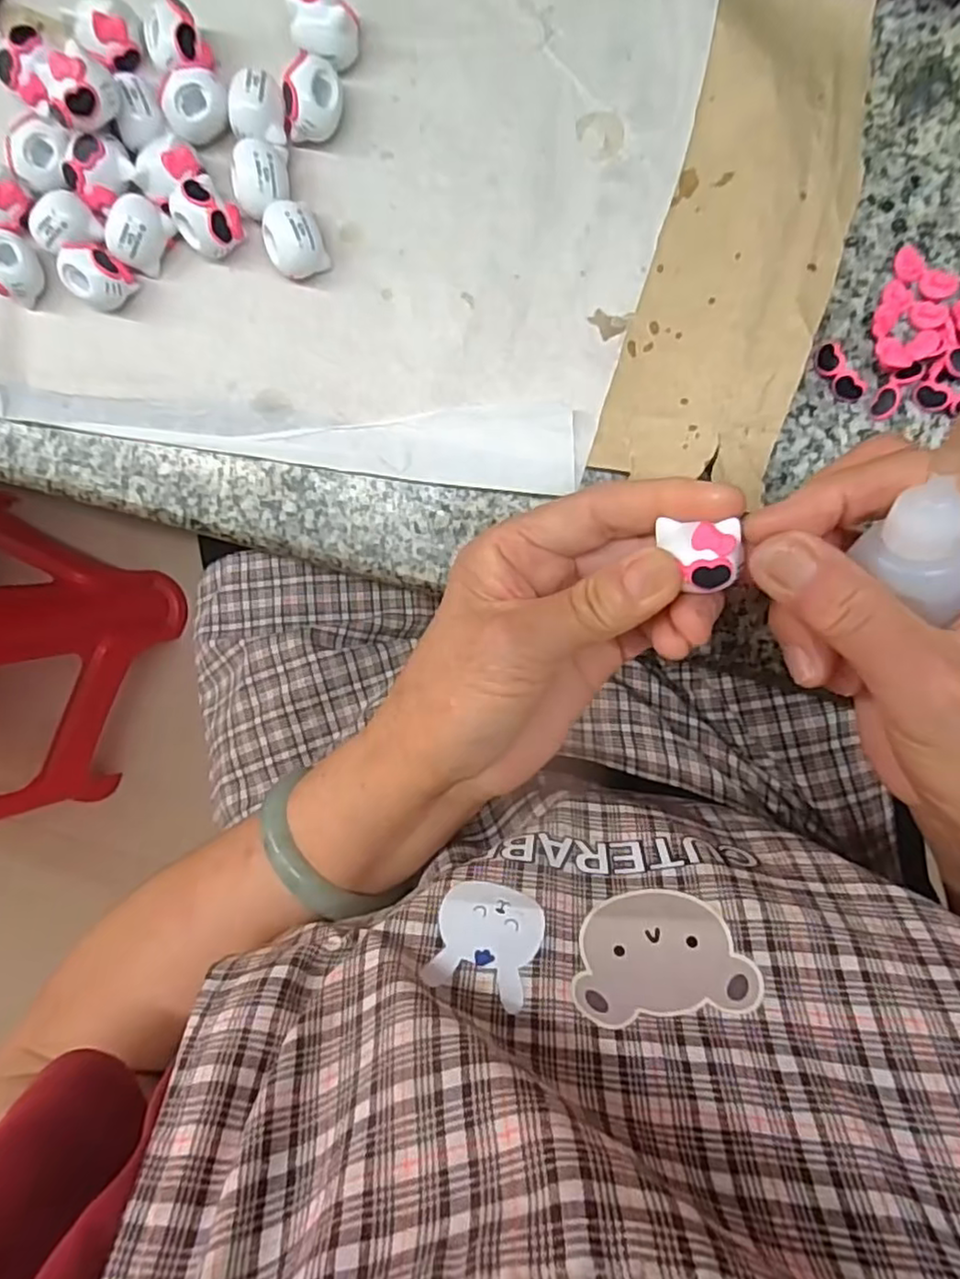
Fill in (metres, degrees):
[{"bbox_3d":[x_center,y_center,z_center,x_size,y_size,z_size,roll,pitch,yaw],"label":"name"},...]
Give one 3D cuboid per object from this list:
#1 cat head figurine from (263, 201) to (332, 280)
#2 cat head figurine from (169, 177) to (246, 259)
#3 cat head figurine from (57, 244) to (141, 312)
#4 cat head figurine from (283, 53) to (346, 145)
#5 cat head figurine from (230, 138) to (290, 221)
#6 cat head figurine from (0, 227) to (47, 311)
[{"bbox_3d":[-0.073,-0.156,0.255,0.021,0.021,0.021,0,95,5],"label":"cat head figurine"},{"bbox_3d":[-0.108,-0.166,0.257,0.021,0.025,0.023,0,95,5],"label":"cat head figurine"},{"bbox_3d":[-0.157,-0.147,0.265,0.021,0.022,0.022,0,95,5],"label":"cat head figurine"},{"bbox_3d":[-0.064,-0.207,0.249,0.020,0.020,0.024,14,96,4],"label":"cat head figurine"},{"bbox_3d":[-0.084,-0.177,0.253,0.019,0.019,0.028,-4,95,6],"label":"cat head figurine"},{"bbox_3d":[-0.194,-0.155,0.267,0.022,0.018,0.024,0,95,5],"label":"cat head figurine"}]

